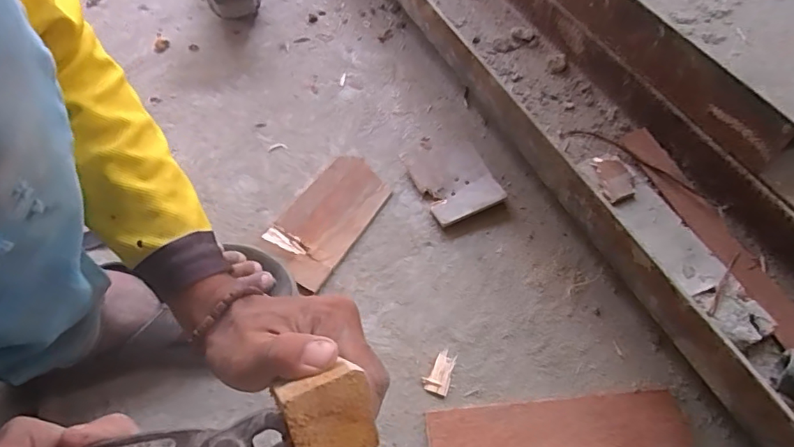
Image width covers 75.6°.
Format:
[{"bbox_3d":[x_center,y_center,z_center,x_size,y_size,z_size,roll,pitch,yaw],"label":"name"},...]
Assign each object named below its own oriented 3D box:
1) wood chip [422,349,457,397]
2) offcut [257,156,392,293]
[{"bbox_3d":[0.036,0.125,0.435,0.022,0.004,0.037,13,59,14],"label":"wood chip"},{"bbox_3d":[-0.071,-0.009,0.526,0.083,0.009,0.145,28,64,22],"label":"offcut"}]

